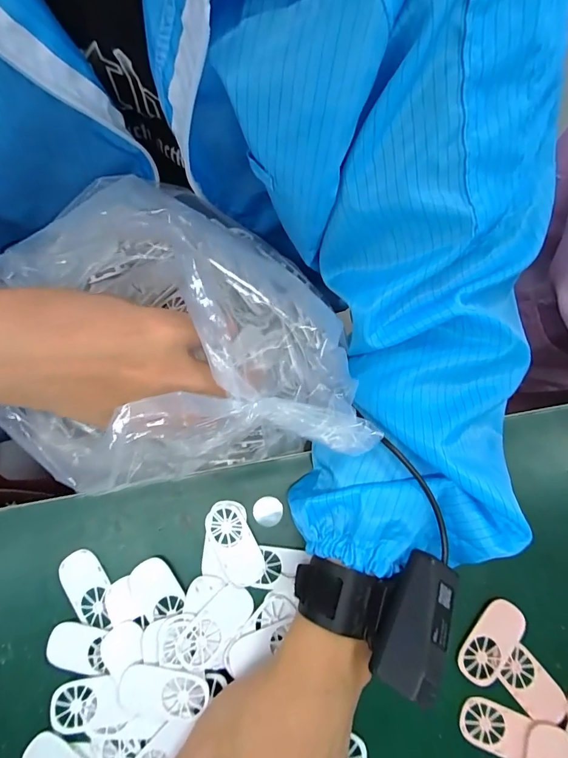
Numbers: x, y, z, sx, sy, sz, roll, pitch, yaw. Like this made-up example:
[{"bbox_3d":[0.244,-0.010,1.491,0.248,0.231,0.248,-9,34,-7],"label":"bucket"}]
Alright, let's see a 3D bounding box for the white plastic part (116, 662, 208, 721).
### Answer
[{"bbox_3d":[-0.080,0.206,0.259,0.058,0.004,0.031,2,78,3],"label":"white plastic part"}]

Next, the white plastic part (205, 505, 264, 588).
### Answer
[{"bbox_3d":[-0.037,0.122,0.290,0.029,0.004,0.057,-28,80,-7],"label":"white plastic part"}]

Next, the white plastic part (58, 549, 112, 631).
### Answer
[{"bbox_3d":[-0.141,0.152,0.283,0.029,0.004,0.056,-31,81,-8],"label":"white plastic part"}]

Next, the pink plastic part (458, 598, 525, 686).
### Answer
[{"bbox_3d":[0.147,0.186,0.279,0.030,0.004,0.058,40,80,6],"label":"pink plastic part"}]

